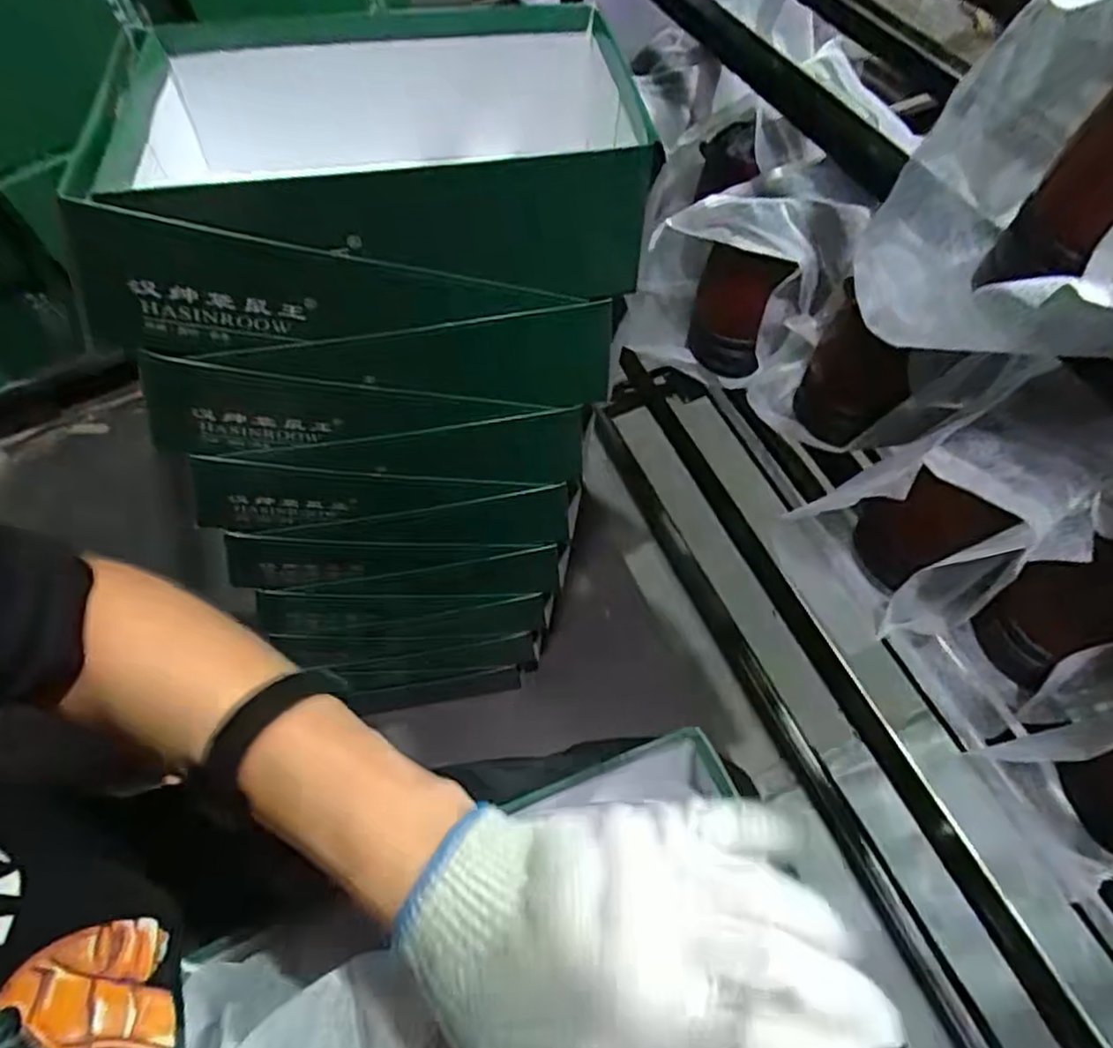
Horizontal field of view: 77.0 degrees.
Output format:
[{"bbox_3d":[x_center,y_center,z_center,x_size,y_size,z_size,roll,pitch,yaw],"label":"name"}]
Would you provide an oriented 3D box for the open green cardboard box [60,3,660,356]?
[{"bbox_3d":[-0.128,-0.245,0.479,0.343,0.112,0.210,-9,58,-2],"label":"open green cardboard box"}]

